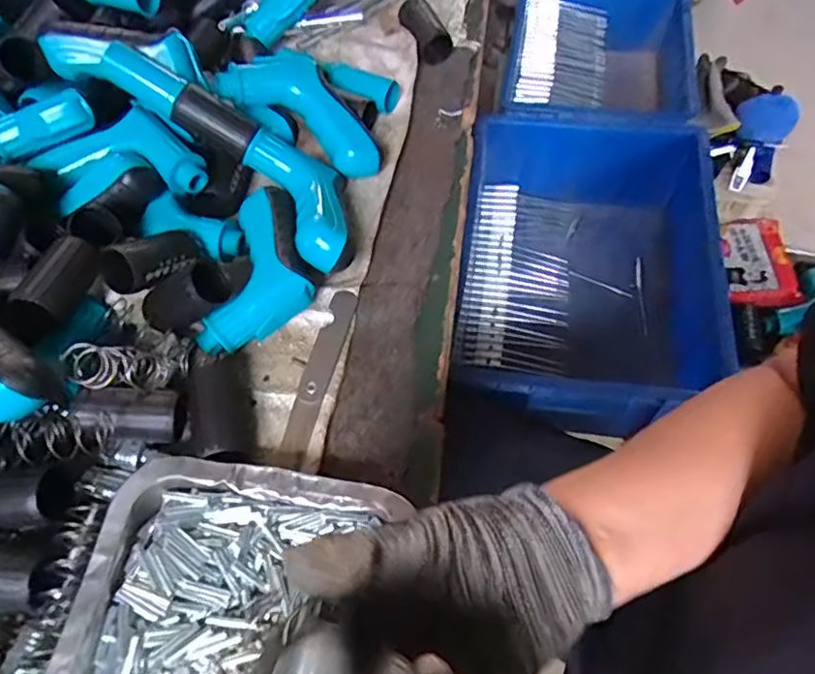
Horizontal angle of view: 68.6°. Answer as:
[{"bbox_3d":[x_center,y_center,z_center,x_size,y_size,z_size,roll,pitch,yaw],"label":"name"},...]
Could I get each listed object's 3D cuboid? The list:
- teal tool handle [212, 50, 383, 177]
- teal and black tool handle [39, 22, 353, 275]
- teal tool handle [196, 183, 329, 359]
[{"bbox_3d":[-0.082,-0.190,0.498,0.144,0.034,0.056,35,65,-1],"label":"teal tool handle"},{"bbox_3d":[-0.157,-0.170,0.500,0.330,0.075,0.091,35,66,18],"label":"teal and black tool handle"},{"bbox_3d":[-0.101,-0.052,0.440,0.071,0.030,0.141,4,61,3],"label":"teal tool handle"}]

